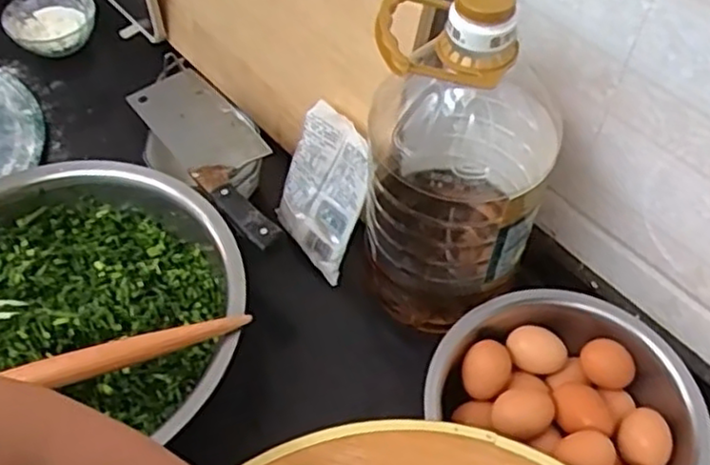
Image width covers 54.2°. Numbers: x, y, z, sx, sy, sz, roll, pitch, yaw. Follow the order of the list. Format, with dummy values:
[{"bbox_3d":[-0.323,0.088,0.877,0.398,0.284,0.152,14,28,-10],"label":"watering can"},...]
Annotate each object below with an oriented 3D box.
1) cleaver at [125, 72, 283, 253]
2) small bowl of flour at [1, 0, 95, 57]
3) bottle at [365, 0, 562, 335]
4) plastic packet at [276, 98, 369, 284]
[{"bbox_3d":[-0.145,-0.089,0.740,0.086,0.019,0.271,-31,60,-21],"label":"cleaver"},{"bbox_3d":[-0.421,-0.292,0.964,0.116,0.051,0.109,0,54,0],"label":"small bowl of flour"},{"bbox_3d":[0.086,-0.052,0.611,0.144,0.352,0.144,3,54,2],"label":"bottle"},{"bbox_3d":[-0.031,-0.043,0.736,0.021,0.150,0.115,-6,44,-51],"label":"plastic packet"}]

